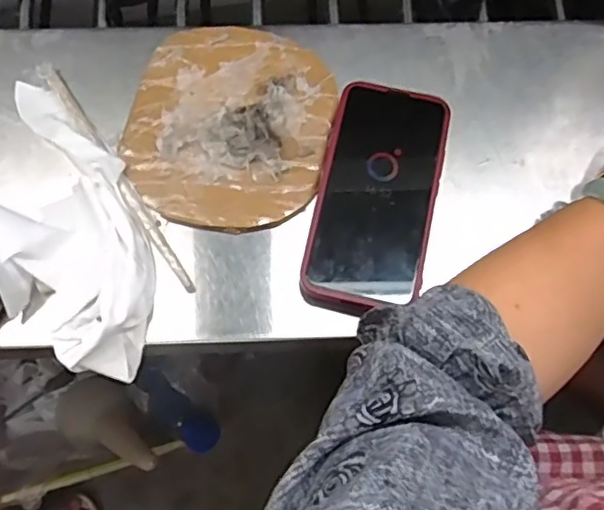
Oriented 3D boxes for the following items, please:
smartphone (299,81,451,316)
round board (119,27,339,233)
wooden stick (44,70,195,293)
[{"bbox_3d":[0.052,-0.042,0.420,0.081,0.015,0.163,13,72,0],"label":"smartphone"},{"bbox_3d":[-0.051,-0.094,0.433,0.139,0.019,0.153,11,77,2],"label":"round board"},{"bbox_3d":[-0.128,-0.056,0.426,0.010,0.012,0.195,-34,79,-8],"label":"wooden stick"}]

